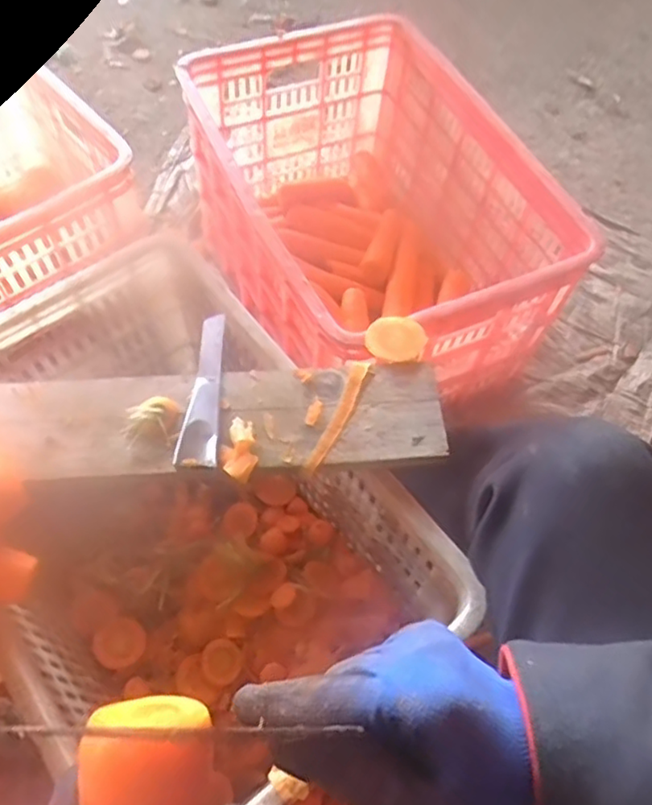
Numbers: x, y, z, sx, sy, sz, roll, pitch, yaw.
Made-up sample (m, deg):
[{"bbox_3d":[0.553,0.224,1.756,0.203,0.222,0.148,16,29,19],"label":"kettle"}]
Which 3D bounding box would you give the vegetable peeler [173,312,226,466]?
[{"bbox_3d":[-0.115,-0.016,0.594,0.035,0.008,0.161,0,62,-3],"label":"vegetable peeler"}]

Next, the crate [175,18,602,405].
[{"bbox_3d":[0.056,-0.232,0.907,0.359,0.308,0.520,-24,65,-15],"label":"crate"}]

